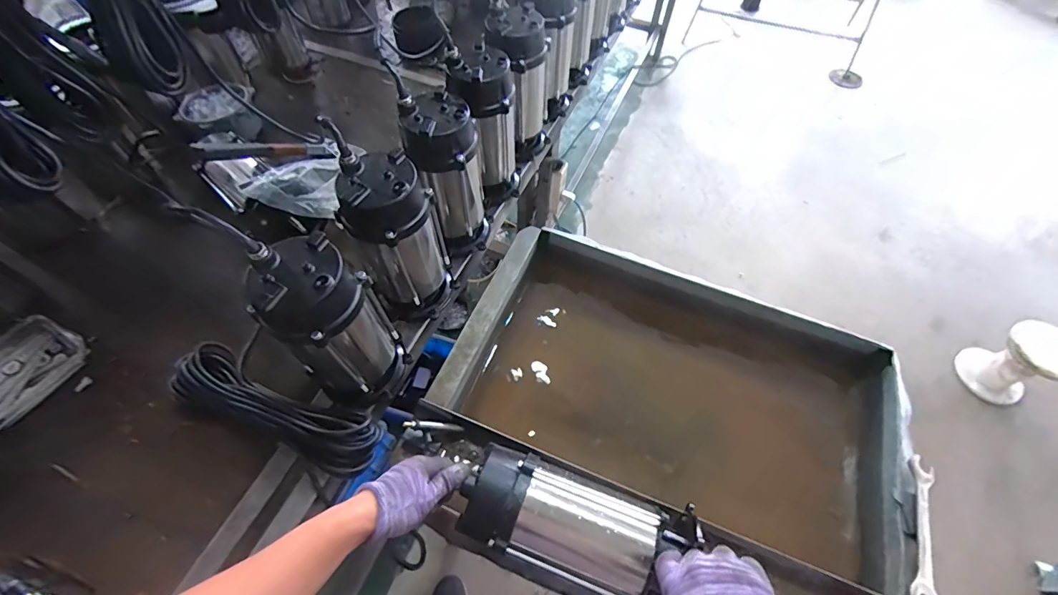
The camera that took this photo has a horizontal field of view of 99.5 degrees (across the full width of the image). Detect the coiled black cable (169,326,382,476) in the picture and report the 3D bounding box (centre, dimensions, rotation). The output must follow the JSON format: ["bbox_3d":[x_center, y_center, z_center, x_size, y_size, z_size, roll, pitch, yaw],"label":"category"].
[{"bbox_3d":[-0.398,0.164,0.708,0.366,0.060,0.128,24,61,13],"label":"coiled black cable"}]

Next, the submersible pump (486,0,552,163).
[{"bbox_3d":[-0.016,-0.430,0.947,0.123,0.284,0.120,-2,58,-3],"label":"submersible pump"}]

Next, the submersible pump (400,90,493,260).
[{"bbox_3d":[-0.139,-0.206,0.800,0.115,0.279,0.107,1,58,-1],"label":"submersible pump"}]

